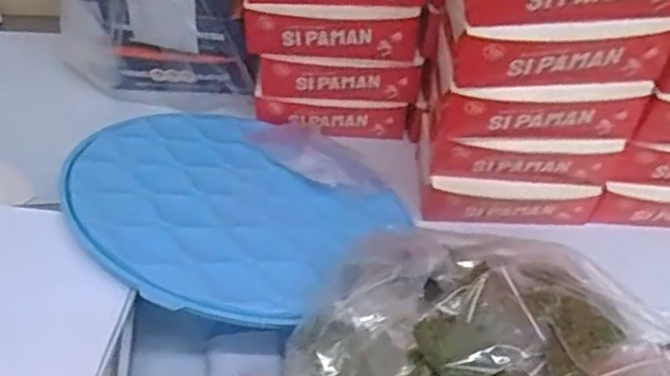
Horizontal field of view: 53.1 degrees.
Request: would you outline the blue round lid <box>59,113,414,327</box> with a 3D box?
[{"bbox_3d":[-0.104,0.004,0.620,0.289,0.028,0.274,12,29,-7],"label":"blue round lid"}]

